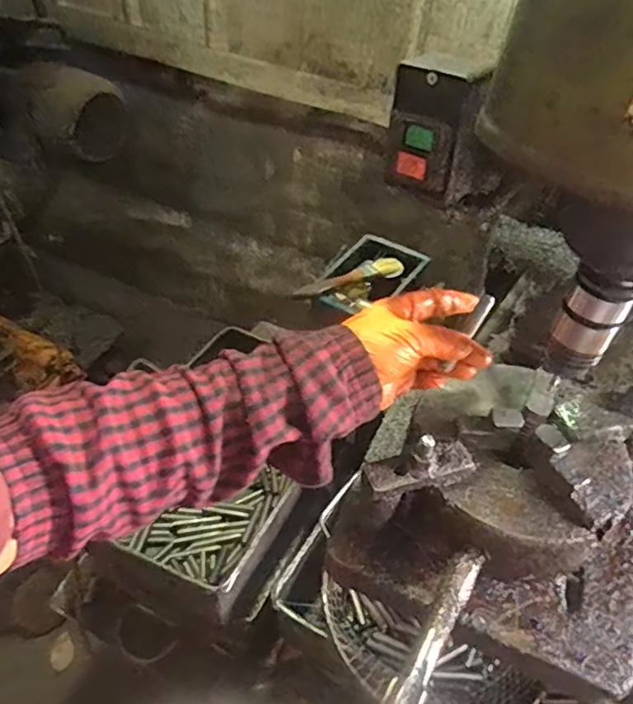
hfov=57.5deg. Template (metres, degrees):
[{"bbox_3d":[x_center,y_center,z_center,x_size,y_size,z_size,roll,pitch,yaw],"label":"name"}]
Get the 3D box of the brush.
[{"bbox_3d":[0.045,-0.092,0.713,0.155,0.020,0.029,-23,53,-25],"label":"brush"}]

